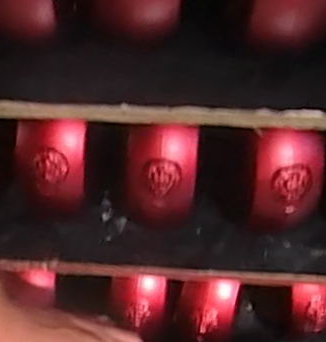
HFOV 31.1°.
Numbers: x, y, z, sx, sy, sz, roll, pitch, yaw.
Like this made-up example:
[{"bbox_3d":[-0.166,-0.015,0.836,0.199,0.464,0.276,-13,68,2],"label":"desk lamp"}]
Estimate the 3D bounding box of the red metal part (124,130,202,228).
[{"bbox_3d":[0.000,0.001,0.436,0.050,0.042,0.068,7,54,0],"label":"red metal part"}]

